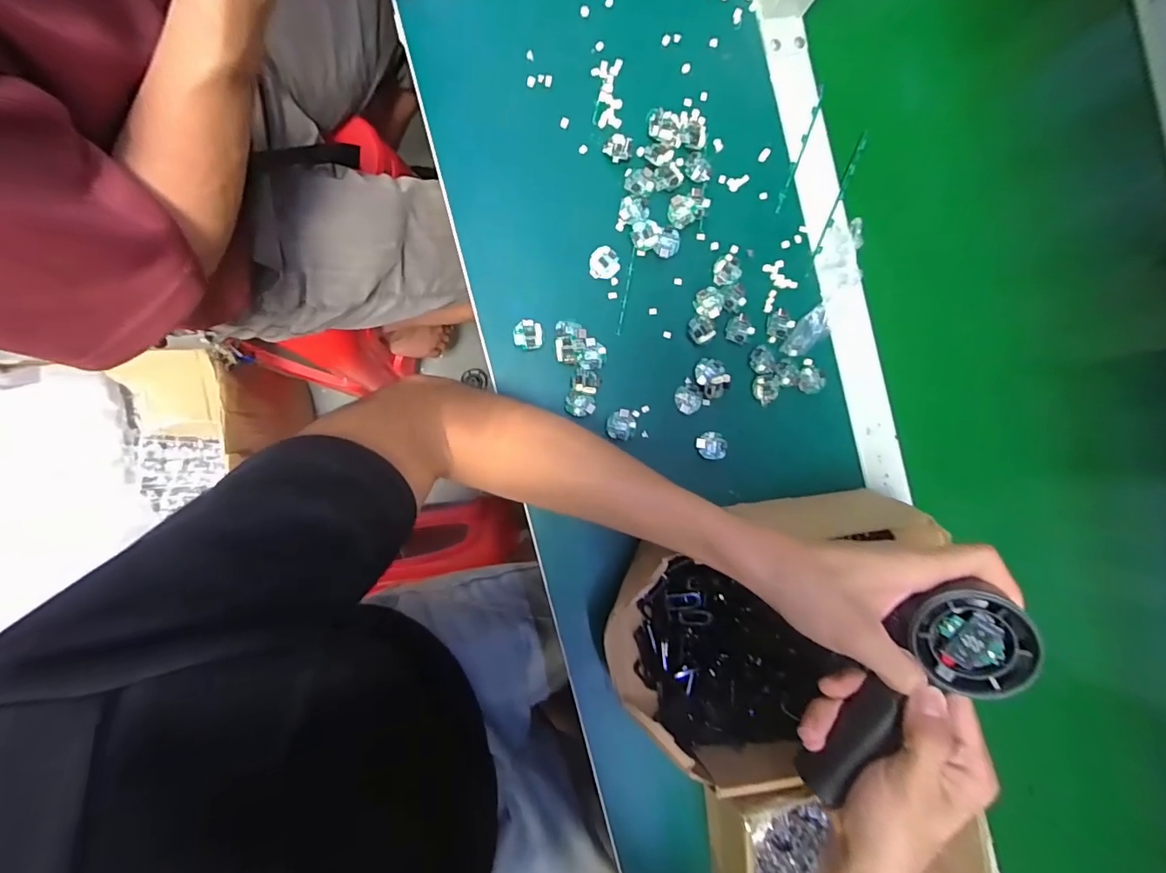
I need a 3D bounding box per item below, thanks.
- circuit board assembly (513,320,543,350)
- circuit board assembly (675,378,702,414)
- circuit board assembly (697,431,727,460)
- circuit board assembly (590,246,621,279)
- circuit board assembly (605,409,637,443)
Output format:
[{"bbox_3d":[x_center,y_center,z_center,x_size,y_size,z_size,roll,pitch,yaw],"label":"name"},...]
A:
[{"bbox_3d":[-0.043,-0.080,0.390,0.023,0.008,0.022,4,89,-9],"label":"circuit board assembly"},{"bbox_3d":[0.087,-0.031,0.408,0.022,0.004,0.025,36,84,-7],"label":"circuit board assembly"},{"bbox_3d":[0.106,0.008,0.411,0.024,0.009,0.022,5,88,-9],"label":"circuit board assembly"},{"bbox_3d":[0.018,-0.137,0.395,0.023,0.009,0.022,4,89,-9],"label":"circuit board assembly"},{"bbox_3d":[0.030,-0.007,0.398,0.024,0.006,0.023,0,89,-9],"label":"circuit board assembly"}]

